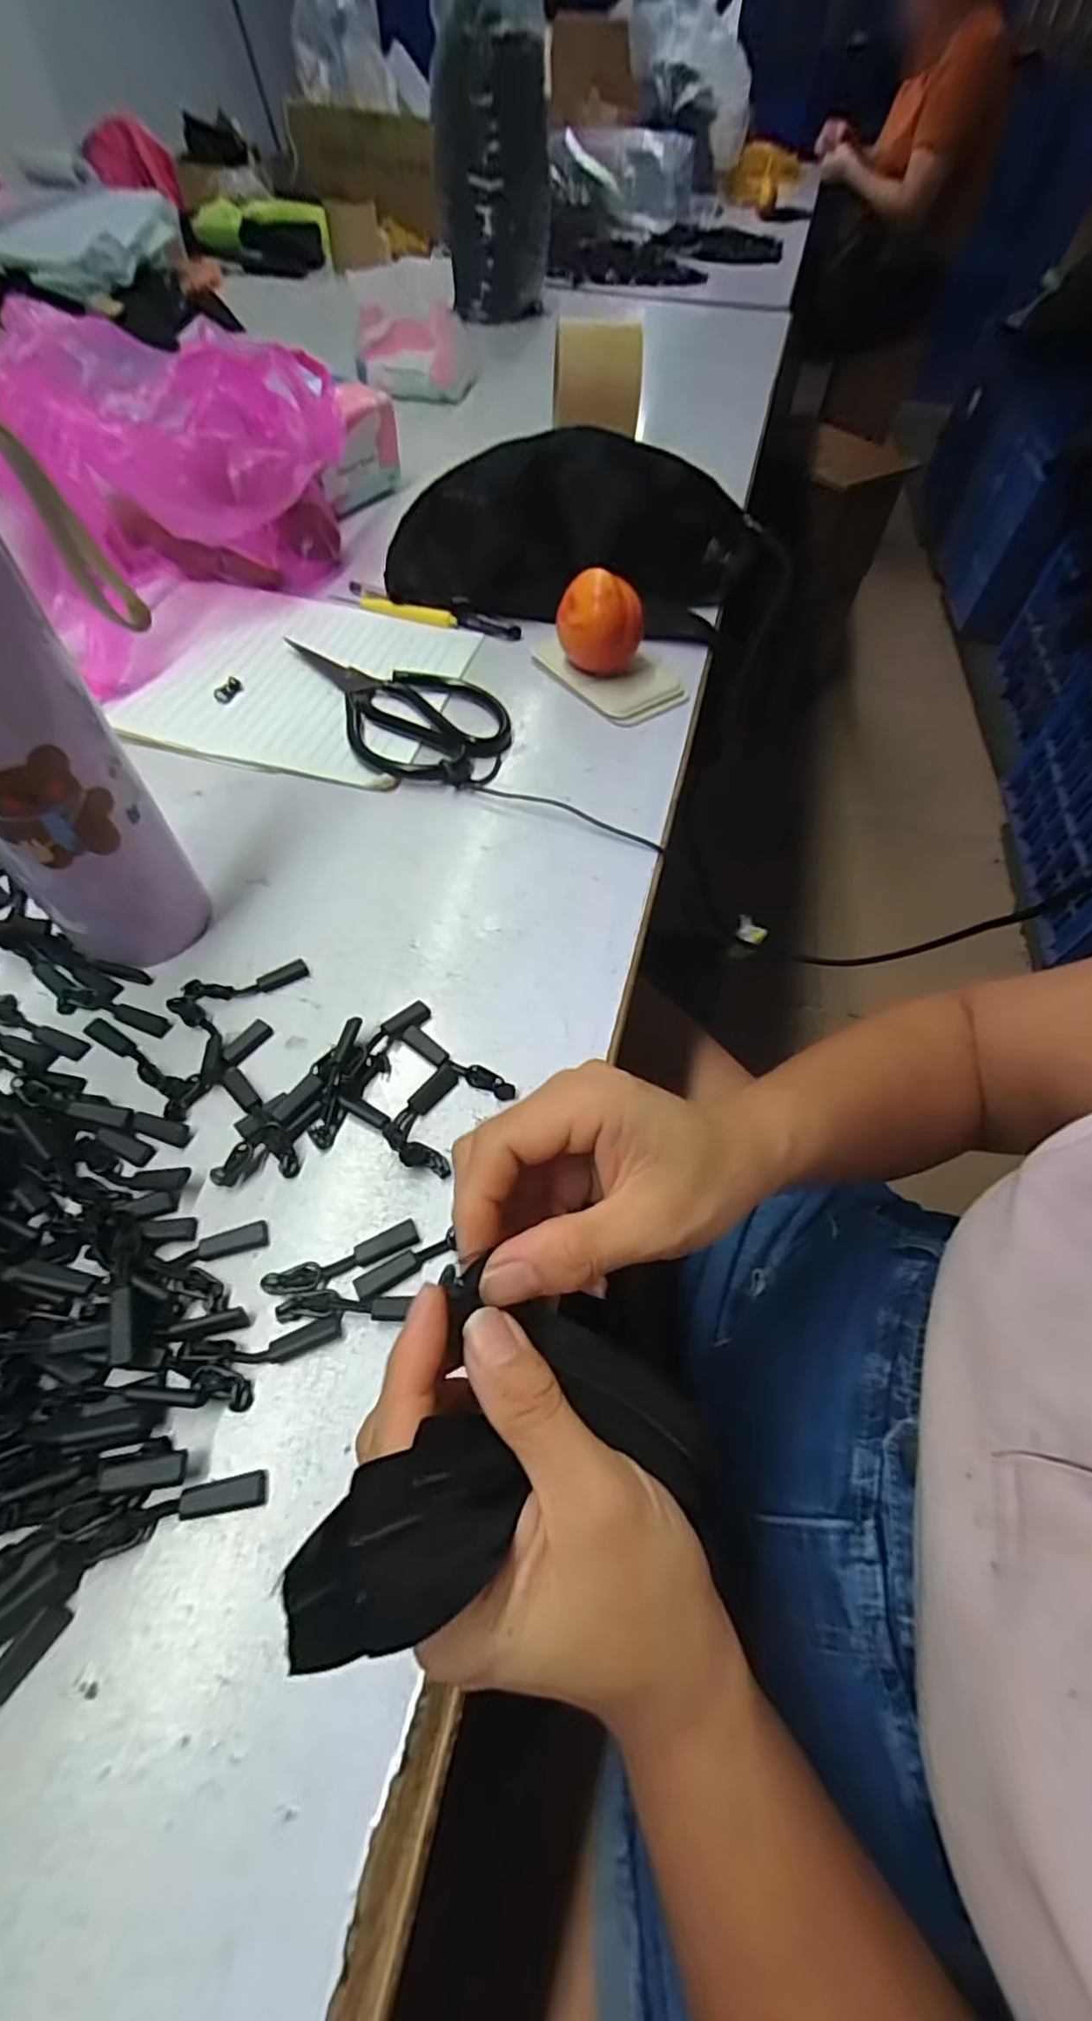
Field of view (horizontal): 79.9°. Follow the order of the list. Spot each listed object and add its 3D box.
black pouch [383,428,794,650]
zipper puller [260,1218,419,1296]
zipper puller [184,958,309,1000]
[{"bbox_3d":[0.033,-0.343,0.476,0.289,0.086,0.089,6,57,0],"label":"black pouch"},{"bbox_3d":[-0.076,0.094,0.244,0.056,0.004,0.011,-19,61,-15],"label":"zipper puller"},{"bbox_3d":[-0.142,-0.014,0.311,0.055,0.004,0.013,-13,59,-12],"label":"zipper puller"}]

